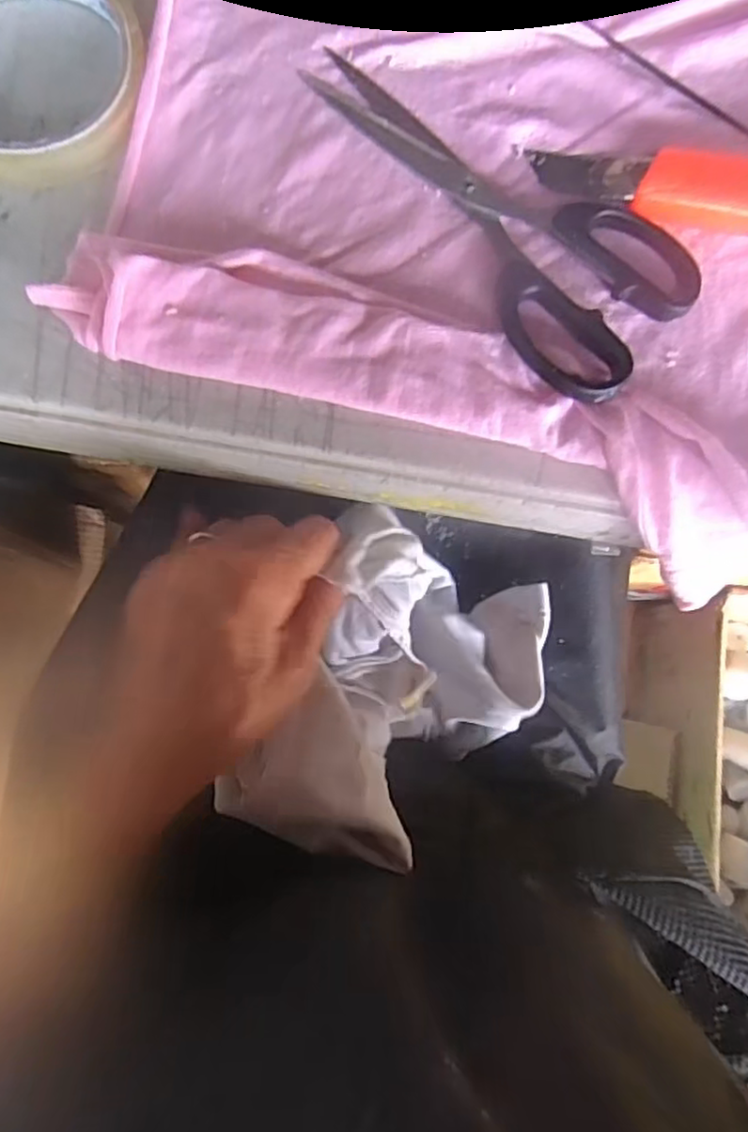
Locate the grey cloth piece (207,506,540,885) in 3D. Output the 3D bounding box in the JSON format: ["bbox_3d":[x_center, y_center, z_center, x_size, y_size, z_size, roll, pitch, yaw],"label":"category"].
[{"bbox_3d":[0.022,0.065,0.322,0.124,0.114,0.149,24,82,-1],"label":"grey cloth piece"}]

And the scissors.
[{"bbox_3d":[0.055,-0.145,0.251,0.078,0.012,0.169,-34,86,-7],"label":"scissors"}]

